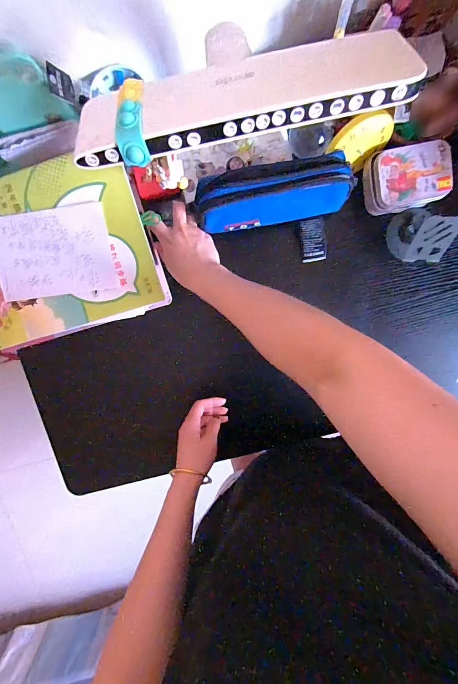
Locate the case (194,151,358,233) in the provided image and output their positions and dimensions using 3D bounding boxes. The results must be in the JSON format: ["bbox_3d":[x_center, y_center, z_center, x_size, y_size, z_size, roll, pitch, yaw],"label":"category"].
[{"bbox_3d":[0.062,-0.220,0.461,0.219,0.045,0.081,-9,98,0],"label":"case"}]

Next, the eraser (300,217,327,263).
[{"bbox_3d":[0.137,-0.164,0.509,0.040,0.010,0.066,-2,110,20],"label":"eraser"}]

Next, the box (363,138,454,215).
[{"bbox_3d":[0.269,-0.244,0.474,0.115,0.035,0.088,-14,98,1],"label":"box"}]

